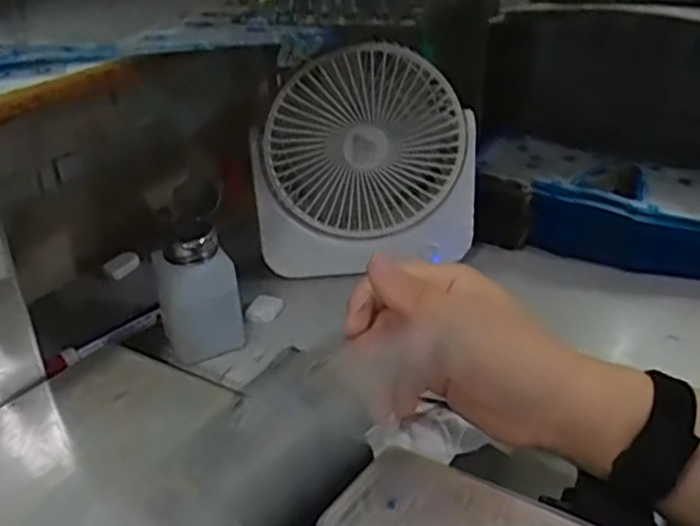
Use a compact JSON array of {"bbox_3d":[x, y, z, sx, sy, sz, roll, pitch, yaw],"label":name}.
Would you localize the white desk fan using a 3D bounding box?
[{"bbox_3d":[0.011,-0.086,0.602,0.183,0.185,0.062,-7,30,-7],"label":"white desk fan"}]

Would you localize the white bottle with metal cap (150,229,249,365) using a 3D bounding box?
[{"bbox_3d":[-0.117,0.018,0.531,0.054,0.087,0.048,-22,34,-30],"label":"white bottle with metal cap"}]

